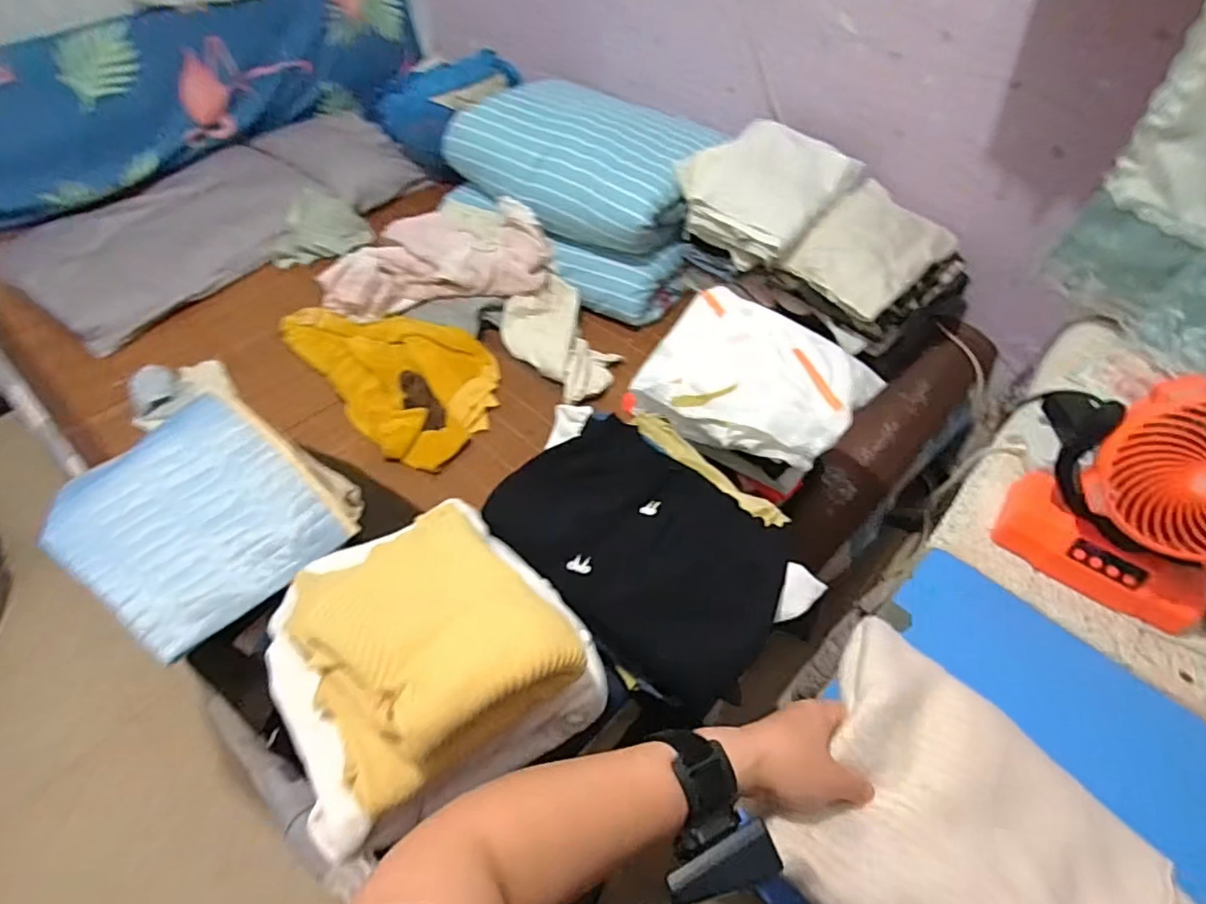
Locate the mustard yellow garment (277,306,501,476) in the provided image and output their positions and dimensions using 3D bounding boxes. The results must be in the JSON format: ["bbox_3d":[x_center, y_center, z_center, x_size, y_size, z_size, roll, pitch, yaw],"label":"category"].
[{"bbox_3d":[-0.450,-0.202,1.297,0.565,0.043,0.313,37,61,24],"label":"mustard yellow garment"}]

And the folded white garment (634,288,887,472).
[{"bbox_3d":[0.216,-0.103,0.874,0.309,0.068,0.267,28,58,19],"label":"folded white garment"}]

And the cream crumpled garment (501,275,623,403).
[{"bbox_3d":[-0.092,-0.245,1.315,0.195,0.059,0.314,-27,58,-20],"label":"cream crumpled garment"}]

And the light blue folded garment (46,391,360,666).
[{"bbox_3d":[-0.457,0.072,0.687,0.257,0.067,0.229,32,59,21],"label":"light blue folded garment"}]

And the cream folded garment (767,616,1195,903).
[{"bbox_3d":[0.270,0.286,0.415,0.291,0.066,0.237,38,61,24],"label":"cream folded garment"}]

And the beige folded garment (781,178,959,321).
[{"bbox_3d":[0.541,-0.415,1.204,0.219,0.067,0.331,39,62,25],"label":"beige folded garment"}]

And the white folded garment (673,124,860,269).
[{"bbox_3d":[0.322,-0.542,1.266,0.297,0.146,0.290,34,60,22],"label":"white folded garment"}]

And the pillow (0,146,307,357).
[{"bbox_3d":[-1.058,-0.548,1.480,0.420,0.080,0.659,26,57,18],"label":"pillow"}]

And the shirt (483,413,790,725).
[{"bbox_3d":[0.035,0.088,0.637,0.329,0.078,0.196,38,61,24],"label":"shirt"}]

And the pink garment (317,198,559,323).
[{"bbox_3d":[-0.393,-0.448,1.376,0.494,0.124,0.350,-22,57,-16],"label":"pink garment"}]

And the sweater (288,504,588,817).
[{"bbox_3d":[-0.161,0.150,0.534,0.188,0.068,0.290,-27,30,-24],"label":"sweater"}]

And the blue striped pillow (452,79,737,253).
[{"bbox_3d":[-0.055,-0.693,1.419,0.607,0.160,0.378,32,59,21],"label":"blue striped pillow"}]

